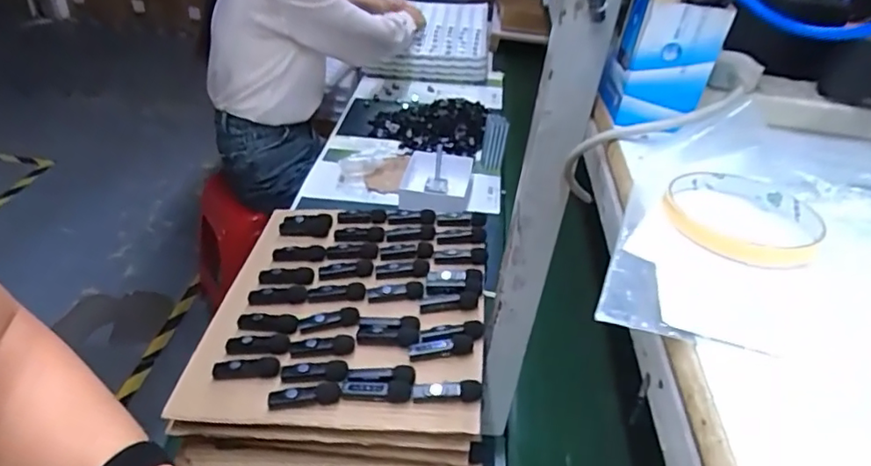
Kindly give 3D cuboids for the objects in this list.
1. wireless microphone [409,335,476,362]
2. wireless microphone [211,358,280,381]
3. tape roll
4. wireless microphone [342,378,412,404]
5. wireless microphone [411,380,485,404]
[{"bbox_3d":[0.007,0.117,0.587,0.065,0.014,0.020,0,37,-10],"label":"wireless microphone"},{"bbox_3d":[-0.189,0.136,0.575,0.065,0.011,0.021,4,36,-3],"label":"wireless microphone"},{"bbox_3d":[0.169,-0.011,0.319,0.077,0.015,0.076,4,36,-3],"label":"tape roll"},{"bbox_3d":[-0.055,0.149,0.550,0.064,0.014,0.016,8,36,2],"label":"wireless microphone"},{"bbox_3d":[0.011,0.150,0.541,0.065,0.022,0.014,4,36,-4],"label":"wireless microphone"}]

